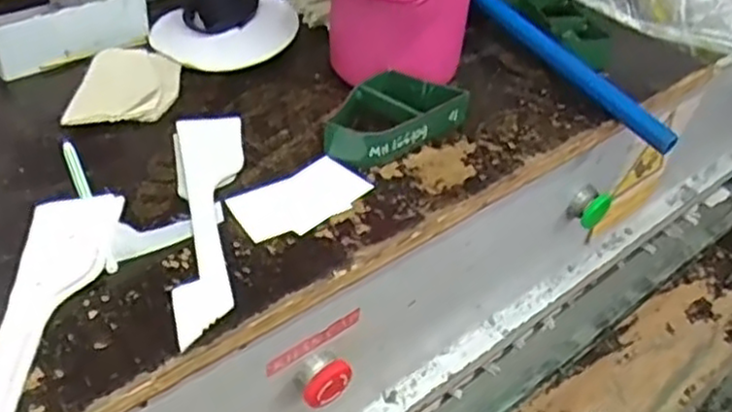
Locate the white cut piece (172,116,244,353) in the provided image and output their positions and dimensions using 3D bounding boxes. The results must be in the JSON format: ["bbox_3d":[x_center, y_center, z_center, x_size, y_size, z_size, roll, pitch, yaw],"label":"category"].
[{"bbox_3d":[-0.104,0.003,0.489,0.047,0.008,0.214,0,41,-14],"label":"white cut piece"}]

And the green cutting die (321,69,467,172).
[{"bbox_3d":[0.017,-0.073,0.574,0.115,0.030,0.070,-28,49,-34],"label":"green cutting die"}]

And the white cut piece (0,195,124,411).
[{"bbox_3d":[-0.183,0.070,0.397,0.052,0.010,0.216,4,42,-6],"label":"white cut piece"}]

